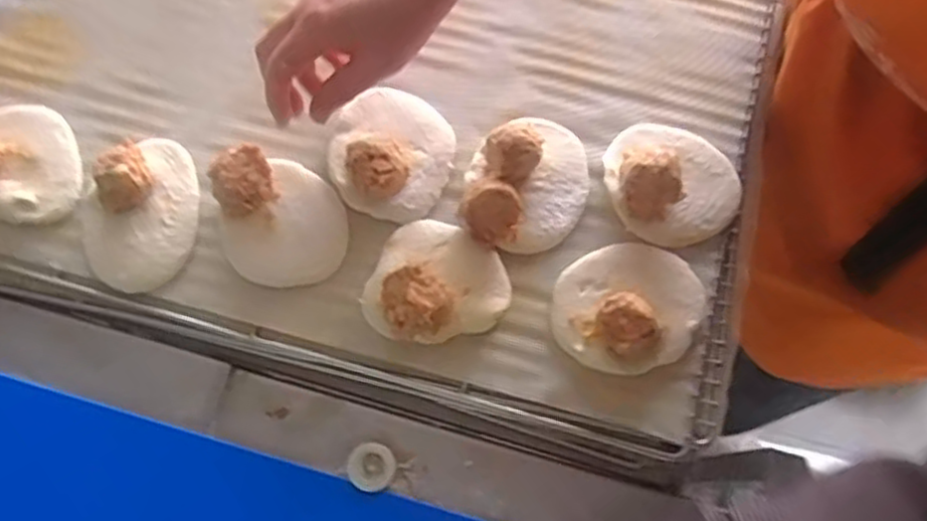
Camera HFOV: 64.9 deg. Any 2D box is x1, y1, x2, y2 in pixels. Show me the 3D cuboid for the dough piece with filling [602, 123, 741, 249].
[{"bbox_3d":[0.144,-0.062,0.505,0.091,0.039,0.087,0,71,1],"label":"dough piece with filling"}]

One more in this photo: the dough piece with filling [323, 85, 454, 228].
[{"bbox_3d":[-0.054,-0.081,0.516,0.087,0.030,0.095,0,71,1],"label":"dough piece with filling"}]

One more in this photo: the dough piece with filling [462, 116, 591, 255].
[{"bbox_3d":[0.046,-0.061,0.507,0.083,0.038,0.106,9,71,4],"label":"dough piece with filling"}]

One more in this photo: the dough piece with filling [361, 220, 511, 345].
[{"bbox_3d":[-0.016,0.012,0.485,0.090,0.035,0.085,0,71,1],"label":"dough piece with filling"}]

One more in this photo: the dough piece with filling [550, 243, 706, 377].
[{"bbox_3d":[0.111,0.027,0.481,0.100,0.038,0.085,-22,72,-7],"label":"dough piece with filling"}]

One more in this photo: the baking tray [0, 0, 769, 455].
[{"bbox_3d":[-0.086,-0.135,0.547,0.604,0.045,0.420,13,72,5],"label":"baking tray"}]

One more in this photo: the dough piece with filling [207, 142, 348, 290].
[{"bbox_3d":[-0.130,-0.032,0.502,0.082,0.035,0.101,-35,74,-11],"label":"dough piece with filling"}]

